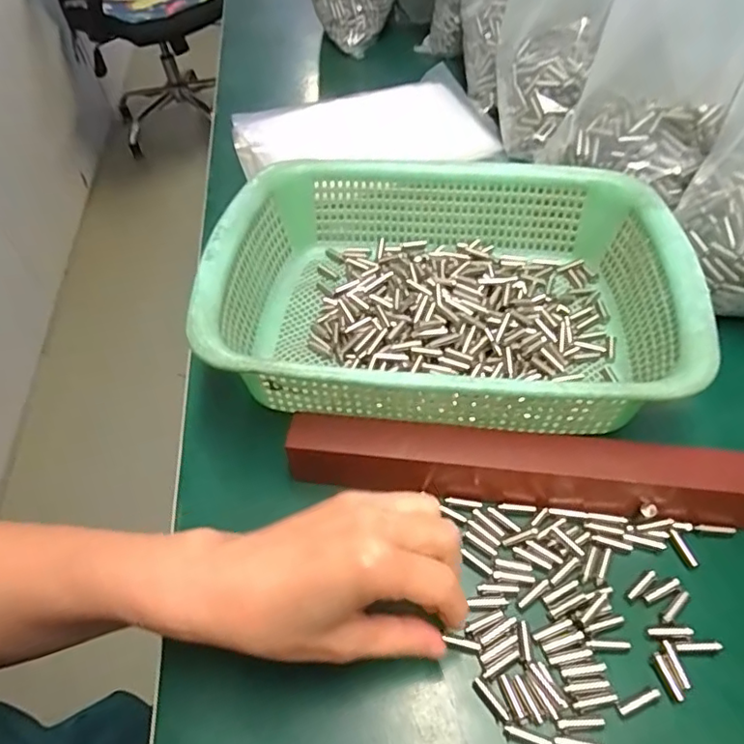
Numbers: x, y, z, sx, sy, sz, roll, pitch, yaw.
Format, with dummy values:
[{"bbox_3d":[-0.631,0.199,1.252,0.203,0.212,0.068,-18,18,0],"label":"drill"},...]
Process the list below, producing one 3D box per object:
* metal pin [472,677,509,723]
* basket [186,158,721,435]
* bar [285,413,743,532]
[{"bbox_3d":[0.055,0.151,0.267,0.005,0.004,0.021,-30,55,-19],"label":"metal pin"},{"bbox_3d":[0.047,-0.055,0.387,0.286,0.078,0.214,3,51,7],"label":"basket"},{"bbox_3d":[0.146,0.058,0.314,0.381,0.040,0.033,4,51,8],"label":"bar"}]

